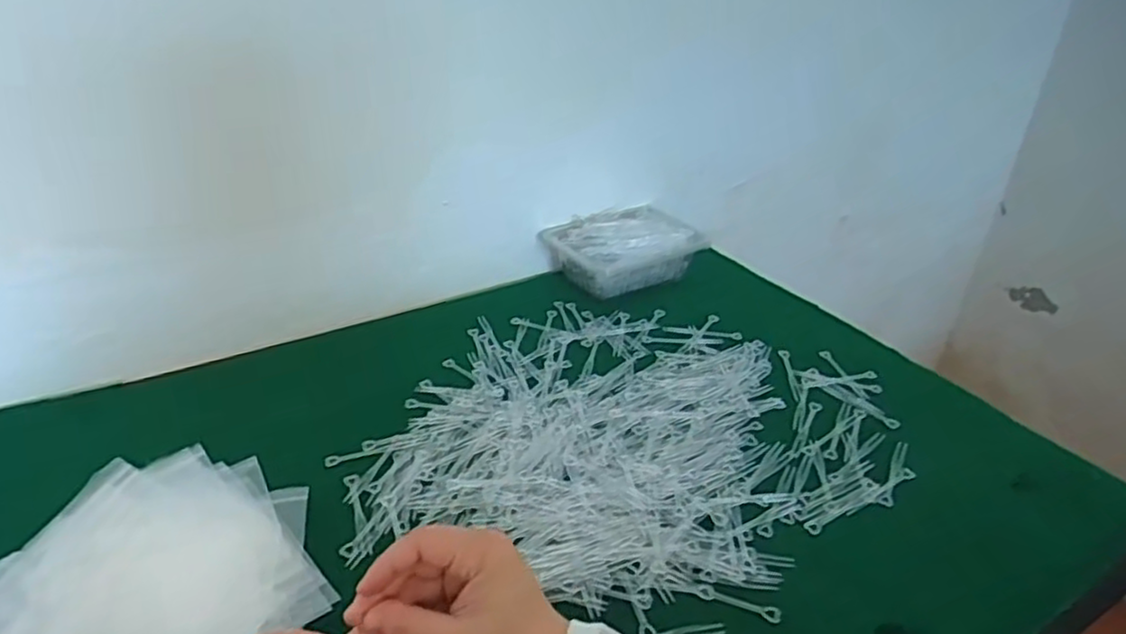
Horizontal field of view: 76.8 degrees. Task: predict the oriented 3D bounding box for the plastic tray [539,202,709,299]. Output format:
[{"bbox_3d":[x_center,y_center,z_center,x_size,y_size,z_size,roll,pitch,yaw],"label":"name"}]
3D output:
[{"bbox_3d":[0.078,-0.087,0.892,0.180,0.066,0.116,-15,35,-26],"label":"plastic tray"}]

